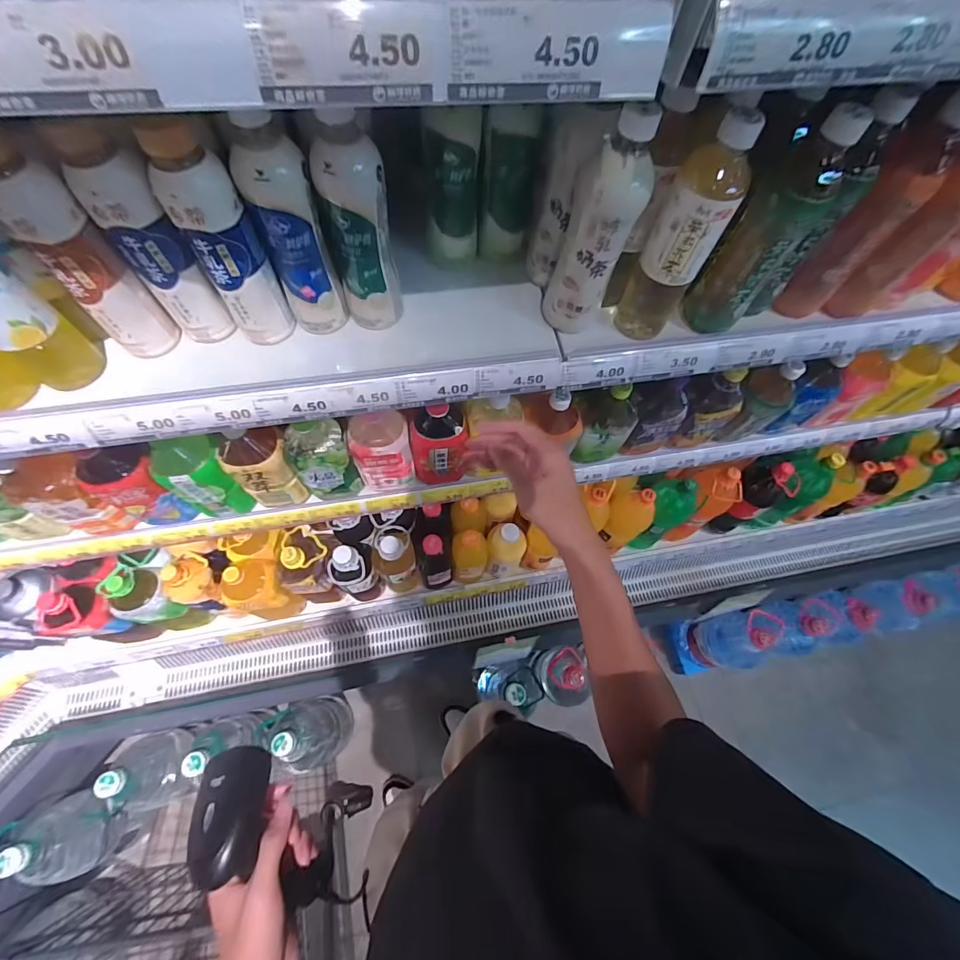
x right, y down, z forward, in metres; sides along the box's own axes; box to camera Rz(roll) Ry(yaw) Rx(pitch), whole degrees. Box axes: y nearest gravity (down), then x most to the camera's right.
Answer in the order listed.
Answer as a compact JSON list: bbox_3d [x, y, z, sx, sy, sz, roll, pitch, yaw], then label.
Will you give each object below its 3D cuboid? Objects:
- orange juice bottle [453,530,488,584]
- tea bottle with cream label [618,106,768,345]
[{"bbox_3d":[-0.023,0.183,0.998,0.079,0.222,0.071,-1,66,-4],"label":"orange juice bottle"},{"bbox_3d":[0.201,-0.243,0.429,0.066,0.210,0.064,29,67,9],"label":"tea bottle with cream label"}]

